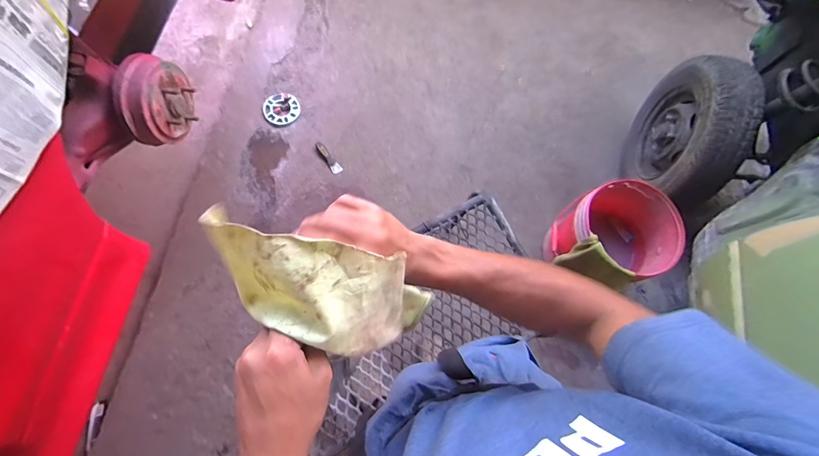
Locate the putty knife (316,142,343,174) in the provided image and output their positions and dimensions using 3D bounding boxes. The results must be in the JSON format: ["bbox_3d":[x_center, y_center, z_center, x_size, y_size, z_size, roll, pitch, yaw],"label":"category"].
[{"bbox_3d":[-0.335,-0.295,1.536,0.041,0.021,0.155,-32,77,-14],"label":"putty knife"}]

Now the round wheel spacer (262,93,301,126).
[{"bbox_3d":[-0.552,-0.515,1.587,0.152,0.010,0.158,1,72,-4],"label":"round wheel spacer"}]

